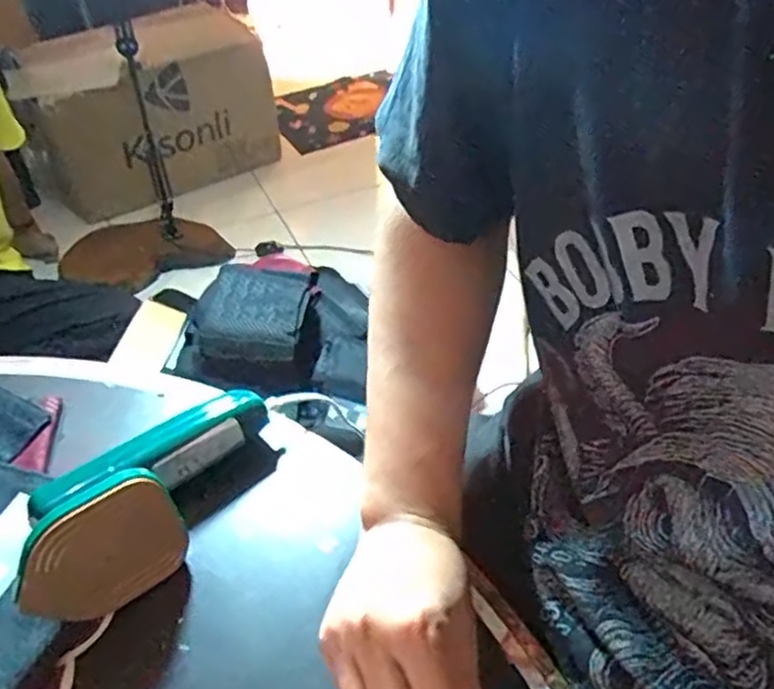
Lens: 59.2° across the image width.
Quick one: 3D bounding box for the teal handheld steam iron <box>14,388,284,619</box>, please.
[{"bbox_3d":[-0.152,0.093,0.448,0.180,0.073,0.092,-28,50,-24],"label":"teal handheld steam iron"}]

